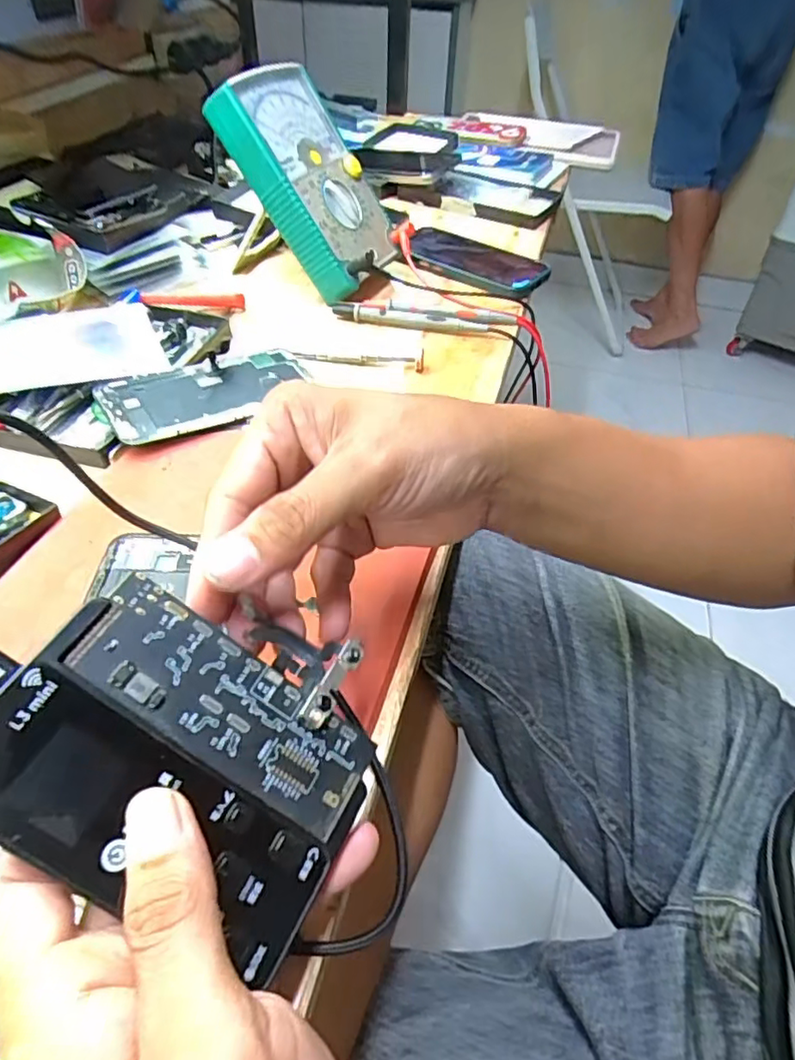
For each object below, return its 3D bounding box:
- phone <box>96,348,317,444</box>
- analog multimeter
[{"bbox_3d":[-0.123,-0.092,0.396,0.132,0.014,0.065,-22,50,-25],"label":"phone"},{"bbox_3d":[-0.064,-0.285,0.488,0.046,0.165,0.111,-11,32,48],"label":"analog multimeter"}]

